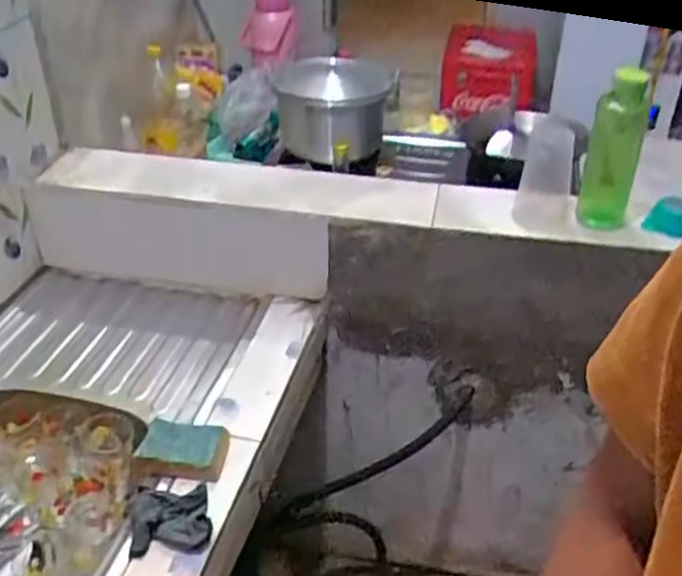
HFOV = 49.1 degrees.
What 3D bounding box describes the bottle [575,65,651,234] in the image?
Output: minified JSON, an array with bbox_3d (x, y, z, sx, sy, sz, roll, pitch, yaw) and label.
[{"bbox_3d":[0.399,-0.205,1.086,0.072,0.240,0.090,15,38,18],"label":"bottle"}]

